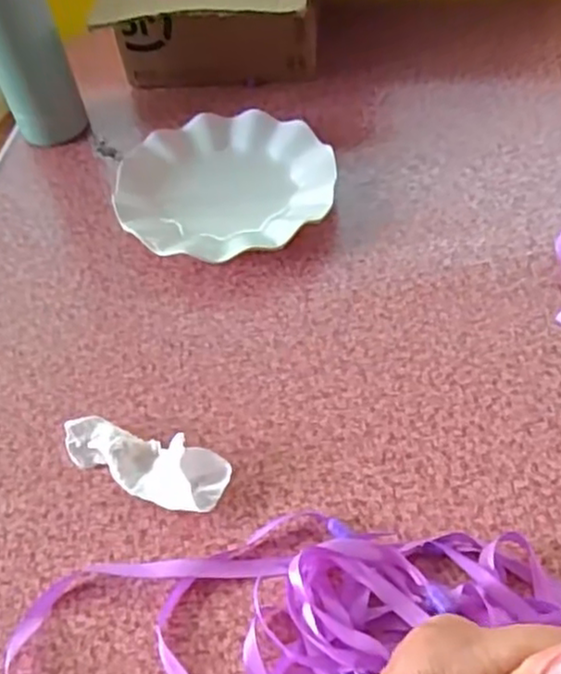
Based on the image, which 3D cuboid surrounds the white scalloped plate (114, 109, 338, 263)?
[{"bbox_3d":[-0.045,-0.126,0.575,0.177,0.026,0.176,-3,51,4],"label":"white scalloped plate"}]

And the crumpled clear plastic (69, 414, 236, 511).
[{"bbox_3d":[-0.084,0.078,0.418,0.106,0.024,0.036,15,55,17],"label":"crumpled clear plastic"}]

